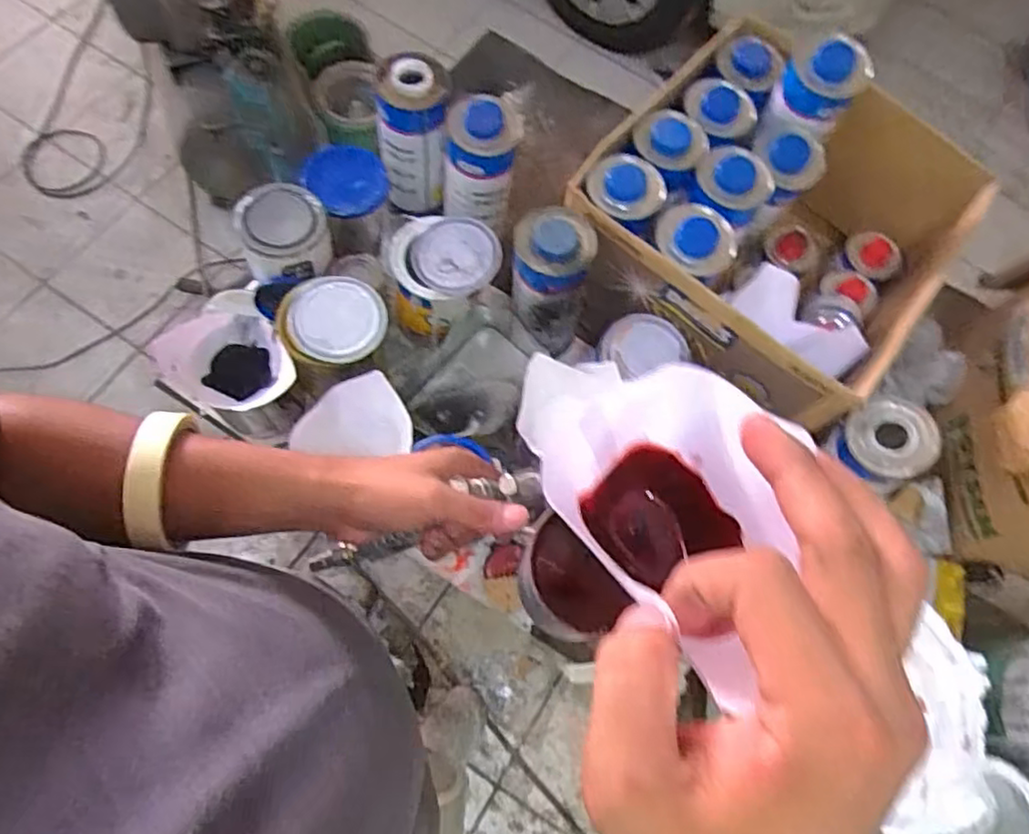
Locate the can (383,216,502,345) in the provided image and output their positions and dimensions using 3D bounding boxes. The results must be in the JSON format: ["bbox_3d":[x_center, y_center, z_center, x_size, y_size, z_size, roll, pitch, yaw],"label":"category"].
[{"bbox_3d":[-0.086,-0.159,0.787,0.124,0.140,0.108,2,70,-6],"label":"can"}]

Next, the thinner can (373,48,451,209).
[{"bbox_3d":[-0.124,-0.344,0.809,0.083,0.182,0.075,-5,71,-8],"label":"thinner can"}]

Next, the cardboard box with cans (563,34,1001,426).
[{"bbox_3d":[0.305,-0.236,0.799,0.376,0.225,0.388,37,71,7],"label":"cardboard box with cans"}]

